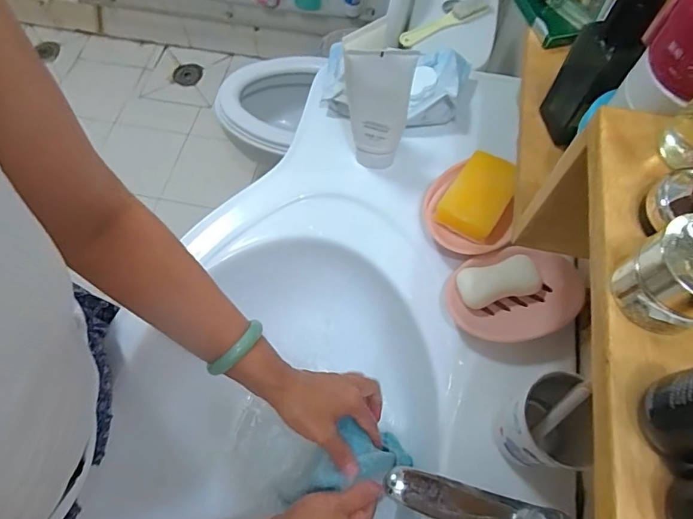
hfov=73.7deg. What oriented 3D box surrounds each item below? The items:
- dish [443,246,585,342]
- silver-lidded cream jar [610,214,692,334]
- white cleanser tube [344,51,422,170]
[{"bbox_3d":[0.189,0.038,0.522,0.148,0.029,0.109,-6,65,-3],"label":"dish"},{"bbox_3d":[0.142,0.008,0.196,0.037,0.040,0.040,0,65,0],"label":"silver-lidded cream jar"},{"bbox_3d":[0.035,-0.177,0.570,0.076,0.174,0.039,4,65,1],"label":"white cleanser tube"}]

